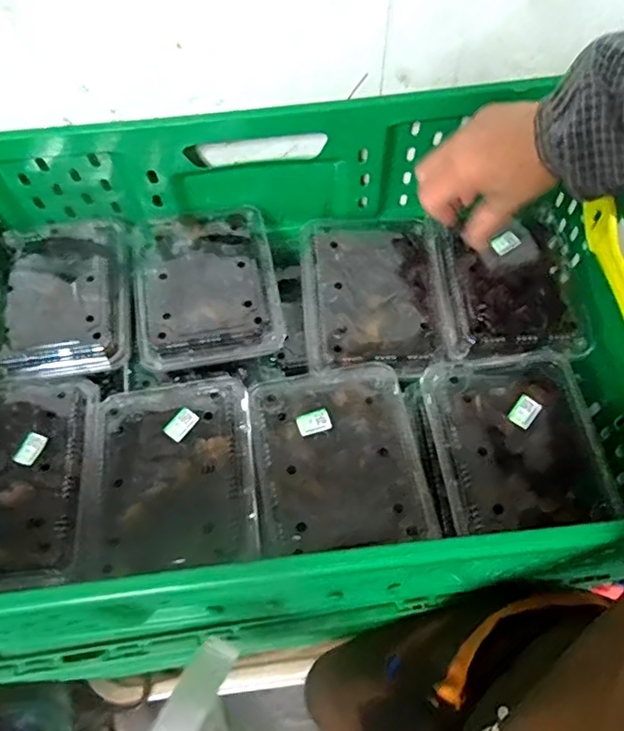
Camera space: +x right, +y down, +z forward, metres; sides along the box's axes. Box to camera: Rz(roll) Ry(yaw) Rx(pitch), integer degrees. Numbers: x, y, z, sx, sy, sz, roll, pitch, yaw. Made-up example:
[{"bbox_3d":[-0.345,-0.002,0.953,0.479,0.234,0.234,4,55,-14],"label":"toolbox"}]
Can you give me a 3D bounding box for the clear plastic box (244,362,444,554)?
[{"bbox_3d":[0.020,0.072,0.481,0.138,0.043,0.155,-7,62,-4],"label":"clear plastic box"}]

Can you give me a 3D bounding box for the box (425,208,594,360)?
[{"bbox_3d":[0.186,-0.079,0.557,0.135,0.042,0.160,-1,61,0],"label":"box"}]

